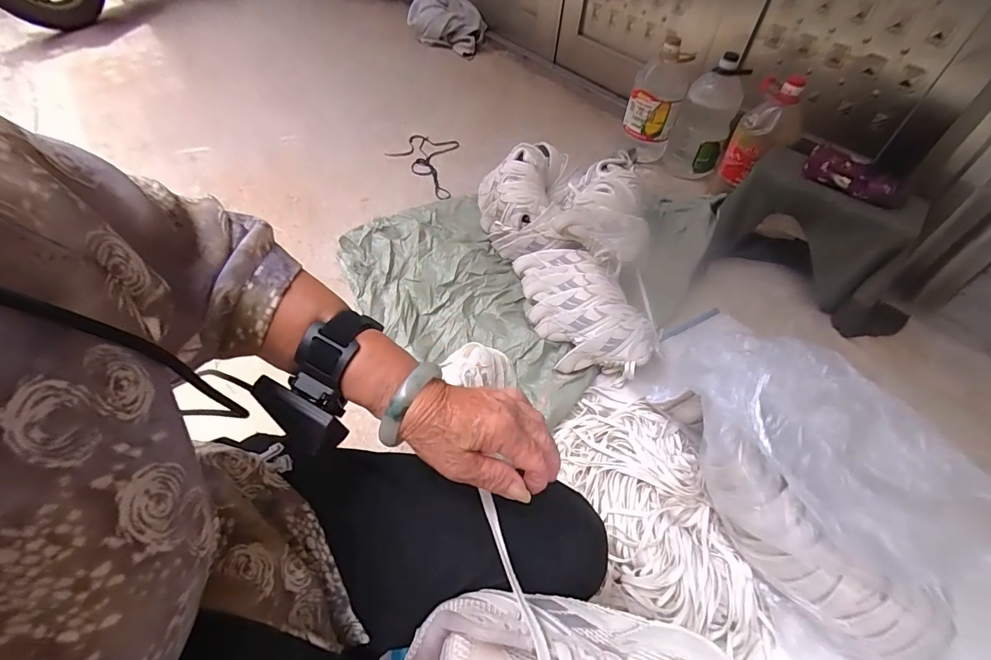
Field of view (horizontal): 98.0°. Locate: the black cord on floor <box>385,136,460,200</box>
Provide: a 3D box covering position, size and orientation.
[{"bbox_3d":[-0.188,-0.568,1.462,0.231,0.023,0.406,-28,57,-25],"label":"black cord on floor"}]

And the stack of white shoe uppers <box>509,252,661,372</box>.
[{"bbox_3d":[0.178,-0.055,0.946,0.183,0.111,0.363,-16,53,-18],"label":"stack of white shoe uppers"}]

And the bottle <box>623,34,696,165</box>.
[{"bbox_3d":[0.522,-0.745,1.419,0.166,0.329,0.143,21,51,12],"label":"bottle"}]

